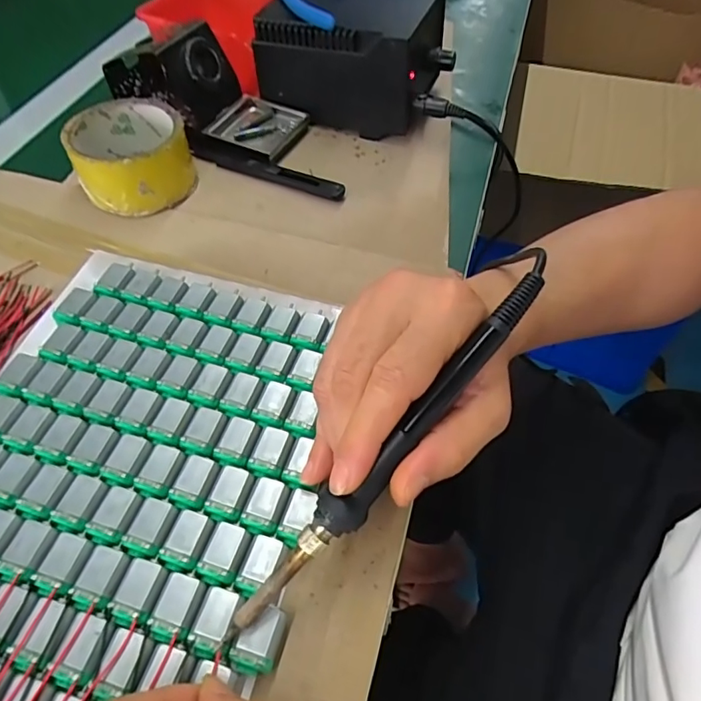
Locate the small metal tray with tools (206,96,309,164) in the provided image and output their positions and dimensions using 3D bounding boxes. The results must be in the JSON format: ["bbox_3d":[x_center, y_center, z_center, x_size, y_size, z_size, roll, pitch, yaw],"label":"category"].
[{"bbox_3d":[-0.081,-0.193,0.443,0.072,0.014,0.065,23,57,11],"label":"small metal tray with tools"}]

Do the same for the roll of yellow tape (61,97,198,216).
[{"bbox_3d":[-0.165,-0.149,0.390,0.082,0.045,0.082,2,55,-3],"label":"roll of yellow tape"}]

